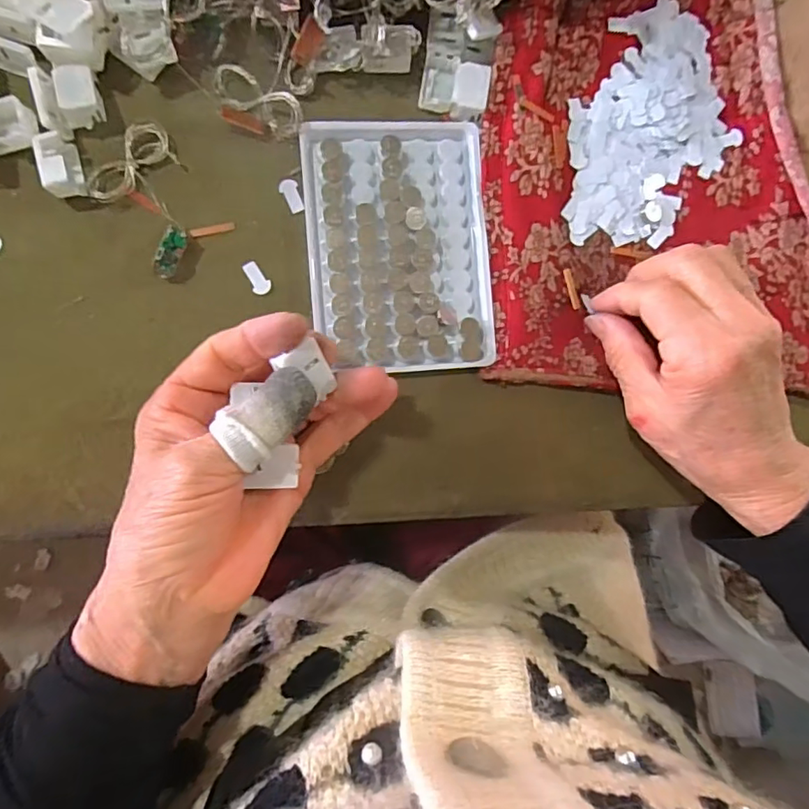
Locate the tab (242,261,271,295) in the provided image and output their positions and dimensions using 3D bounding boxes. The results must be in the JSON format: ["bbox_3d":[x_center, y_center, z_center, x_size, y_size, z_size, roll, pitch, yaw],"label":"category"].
[{"bbox_3d":[-0.075,-0.064,0.282,0.009,0.004,0.018,-30,95,-6],"label":"tab"}]

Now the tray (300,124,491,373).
[{"bbox_3d":[-0.002,-0.082,0.289,0.092,0.010,0.127,-4,92,-7],"label":"tray"}]

